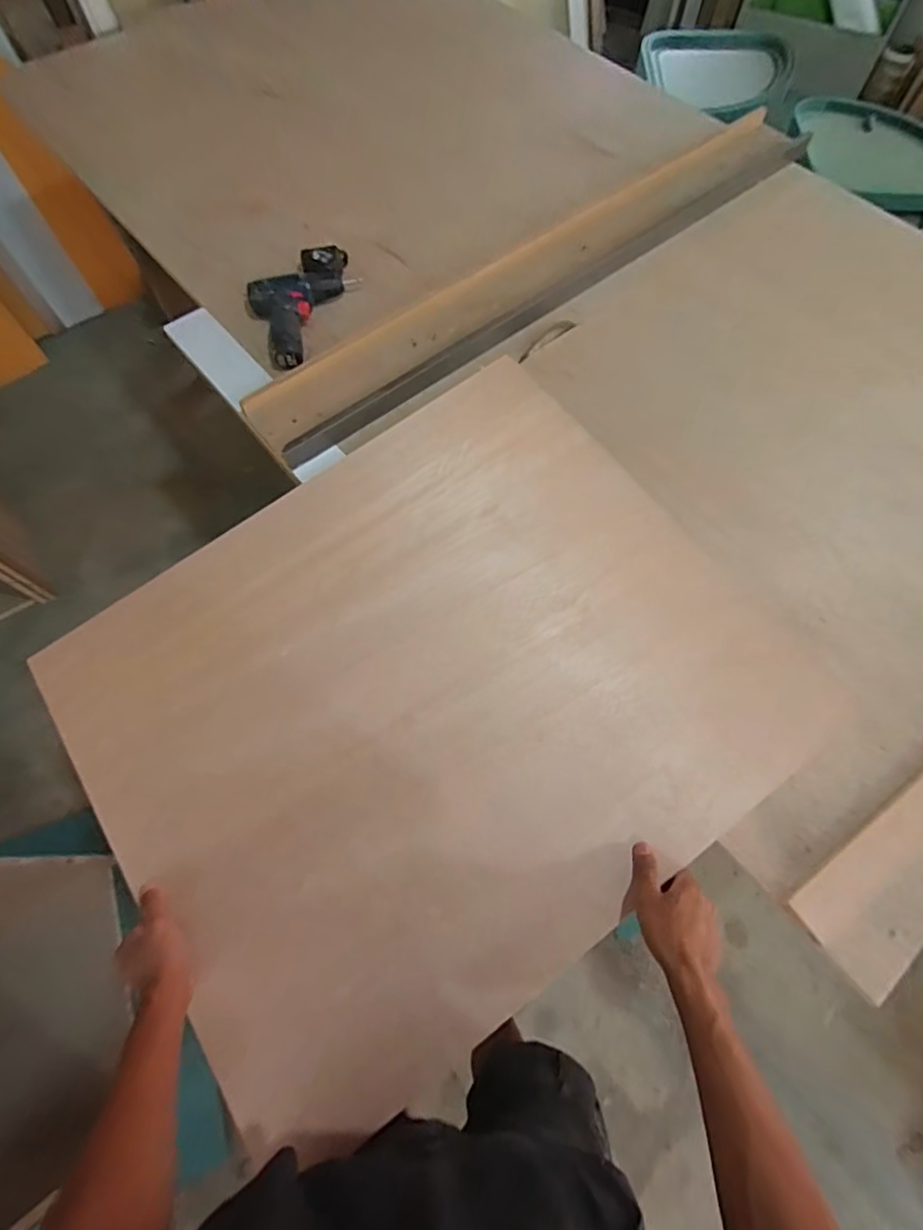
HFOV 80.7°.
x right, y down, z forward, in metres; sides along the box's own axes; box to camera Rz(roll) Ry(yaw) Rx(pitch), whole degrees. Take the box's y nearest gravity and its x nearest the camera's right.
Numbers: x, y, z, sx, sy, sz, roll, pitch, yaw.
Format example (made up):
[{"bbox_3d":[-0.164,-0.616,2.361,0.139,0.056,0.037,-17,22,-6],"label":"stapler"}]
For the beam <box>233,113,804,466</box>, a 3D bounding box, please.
[{"bbox_3d":[0.186,-0.658,1.019,1.283,0.046,0.143,-37,71,-15],"label":"beam"}]

